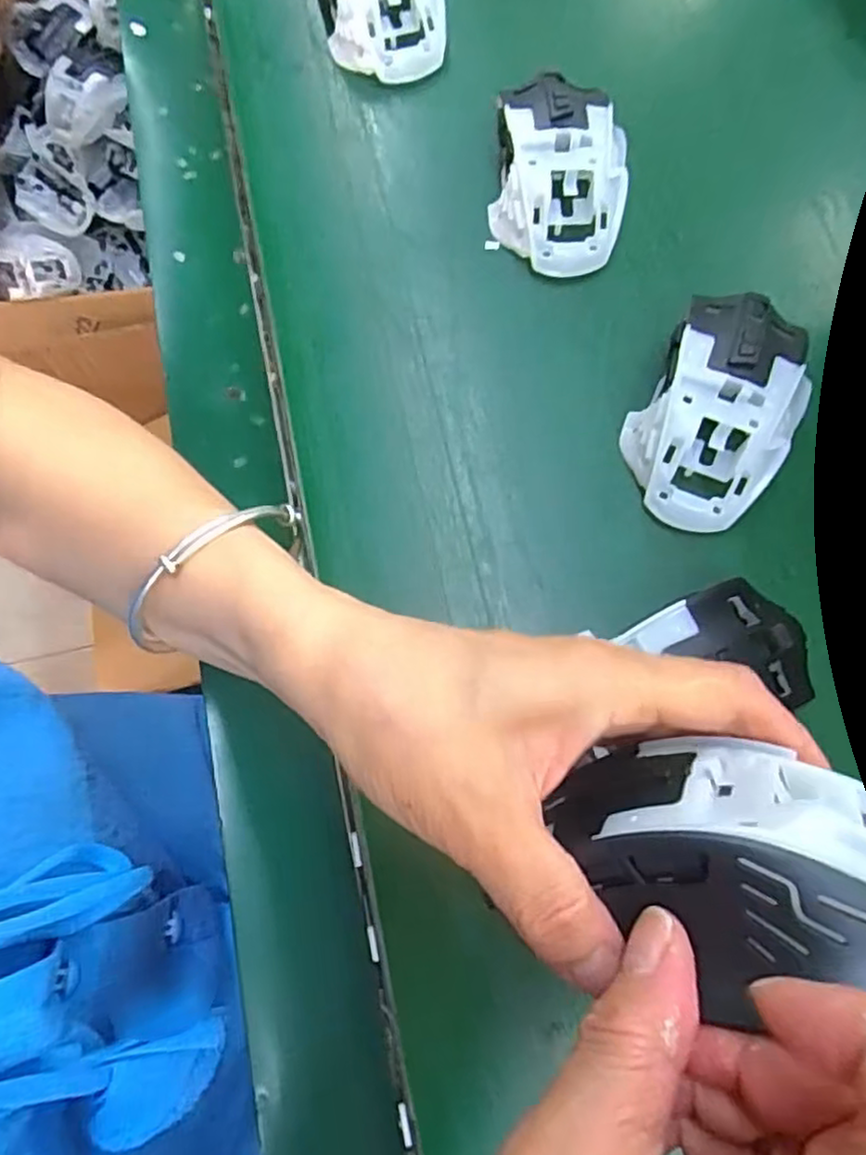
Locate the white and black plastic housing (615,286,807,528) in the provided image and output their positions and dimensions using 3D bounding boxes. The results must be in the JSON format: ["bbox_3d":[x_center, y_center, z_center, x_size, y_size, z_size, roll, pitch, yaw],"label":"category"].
[{"bbox_3d":[0.127,-0.077,0.304,0.063,0.038,0.110,28,75,8],"label":"white and black plastic housing"}]

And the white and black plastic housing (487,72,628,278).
[{"bbox_3d":[0.065,-0.212,0.350,0.066,0.039,0.116,6,73,2],"label":"white and black plastic housing"}]

